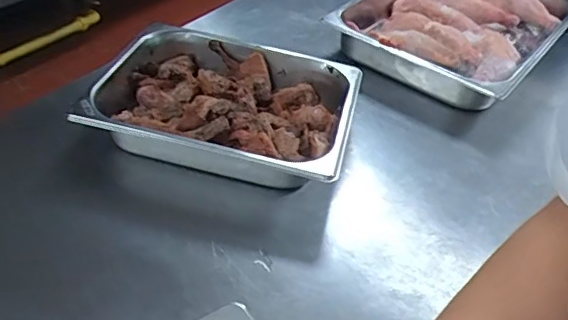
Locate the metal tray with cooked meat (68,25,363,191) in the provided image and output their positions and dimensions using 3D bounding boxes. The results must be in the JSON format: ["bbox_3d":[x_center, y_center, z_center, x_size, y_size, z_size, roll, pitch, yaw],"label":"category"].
[{"bbox_3d":[-0.075,-0.069,0.741,0.324,0.077,0.257,12,39,6],"label":"metal tray with cooked meat"}]

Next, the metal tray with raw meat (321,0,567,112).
[{"bbox_3d":[0.320,-0.246,1.023,0.318,0.078,0.467,30,44,25],"label":"metal tray with raw meat"}]

